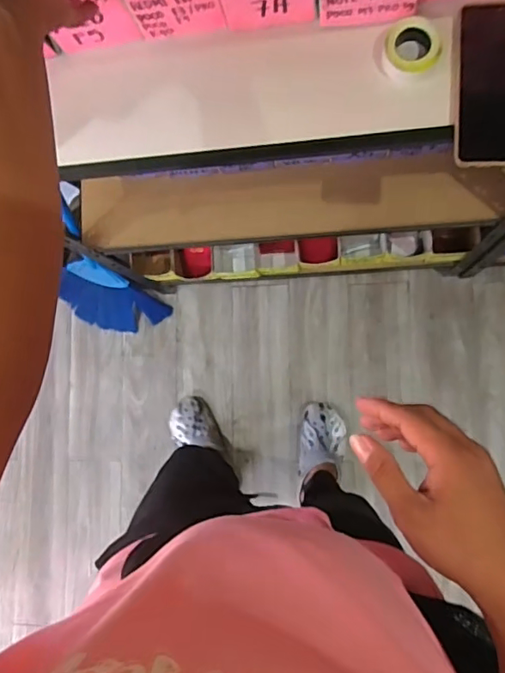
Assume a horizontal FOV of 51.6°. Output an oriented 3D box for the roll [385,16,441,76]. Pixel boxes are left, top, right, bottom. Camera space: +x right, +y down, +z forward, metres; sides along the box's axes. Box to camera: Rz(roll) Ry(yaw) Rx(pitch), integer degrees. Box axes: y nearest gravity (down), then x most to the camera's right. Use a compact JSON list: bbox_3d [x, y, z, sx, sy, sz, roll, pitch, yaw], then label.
[{"bbox_3d":[0.156,-0.280,0.506,0.047,0.018,0.050,0,88,7],"label":"roll"}]

